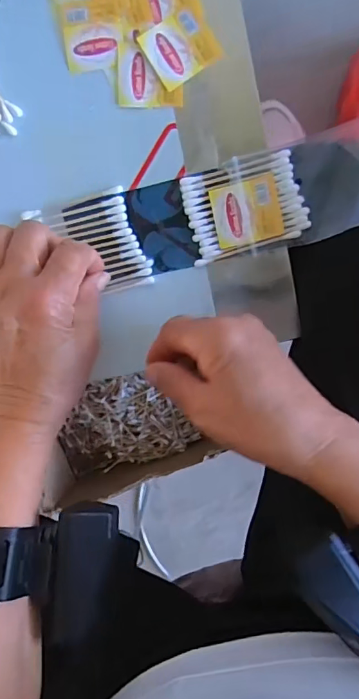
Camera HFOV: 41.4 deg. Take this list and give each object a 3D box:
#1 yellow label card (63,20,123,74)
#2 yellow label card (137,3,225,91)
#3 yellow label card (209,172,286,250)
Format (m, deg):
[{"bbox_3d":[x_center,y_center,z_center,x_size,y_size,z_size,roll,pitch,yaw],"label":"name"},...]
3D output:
[{"bbox_3d":[-0.056,-0.201,0.314,0.038,0.004,0.034,-6,98,3],"label":"yellow label card"},{"bbox_3d":[0.001,-0.199,0.312,0.043,0.004,0.039,-31,96,6],"label":"yellow label card"},{"bbox_3d":[0.045,-0.091,0.316,0.043,0.004,0.040,-12,96,15],"label":"yellow label card"}]

